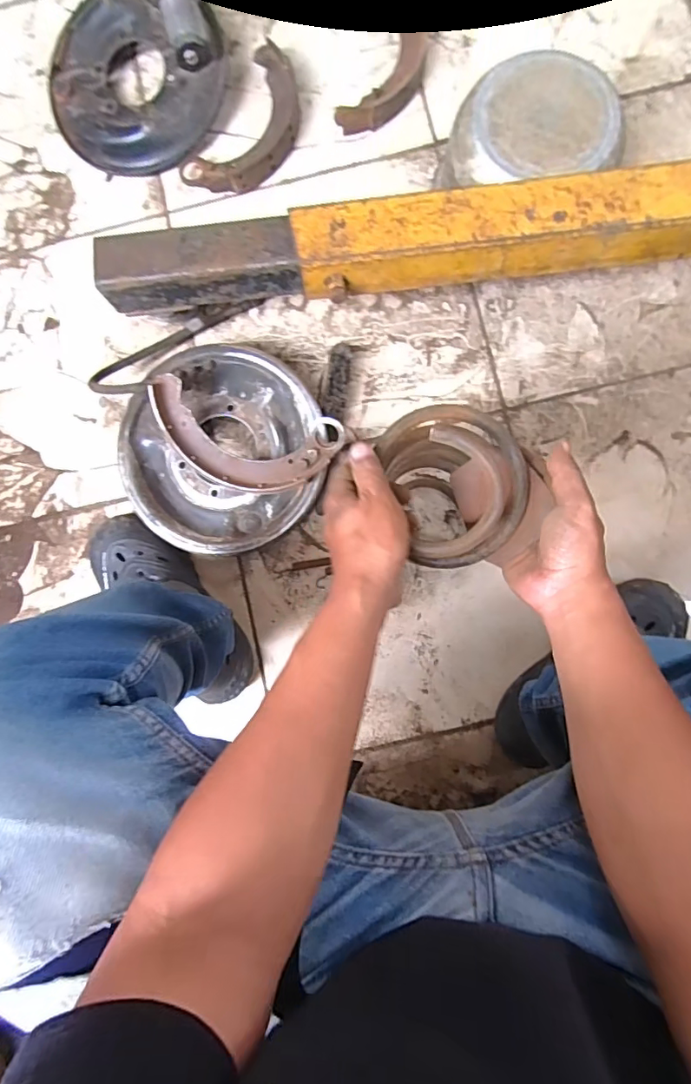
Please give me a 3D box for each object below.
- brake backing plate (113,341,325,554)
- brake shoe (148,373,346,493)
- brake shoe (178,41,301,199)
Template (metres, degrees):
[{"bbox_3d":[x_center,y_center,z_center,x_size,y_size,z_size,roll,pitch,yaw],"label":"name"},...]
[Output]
[{"bbox_3d":[-0.165,-0.119,0.696,0.261,0.069,0.259,0,88,3],"label":"brake backing plate"},{"bbox_3d":[-0.133,-0.125,0.640,0.227,0.038,0.107,16,89,-1],"label":"brake shoe"},{"bbox_3d":[-0.136,-0.589,0.740,0.116,0.034,0.214,37,90,4],"label":"brake shoe"}]

